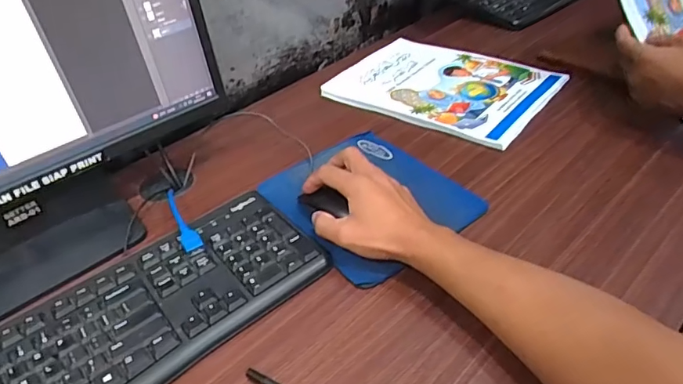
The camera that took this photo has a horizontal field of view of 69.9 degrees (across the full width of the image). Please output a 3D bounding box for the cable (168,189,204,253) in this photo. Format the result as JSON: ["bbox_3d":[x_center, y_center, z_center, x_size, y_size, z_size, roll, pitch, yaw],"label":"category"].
[{"bbox_3d":[-0.168,0.029,0.510,0.018,0.012,0.101,-24,43,-20],"label":"cable"}]

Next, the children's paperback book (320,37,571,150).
[{"bbox_3d":[0.148,-0.163,0.721,0.296,0.009,0.231,24,48,31],"label":"children's paperback book"}]

